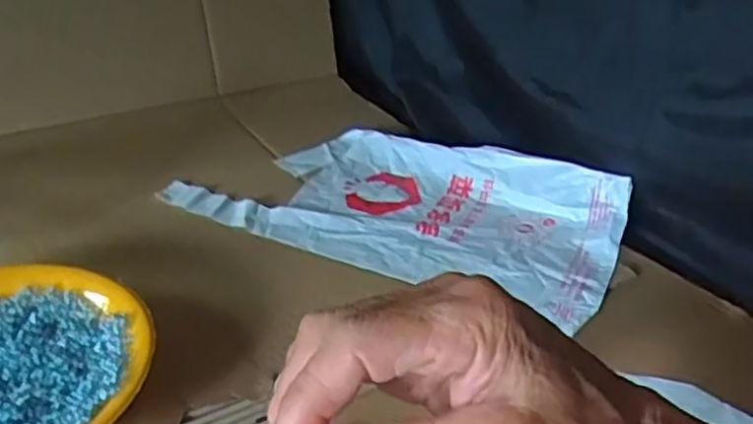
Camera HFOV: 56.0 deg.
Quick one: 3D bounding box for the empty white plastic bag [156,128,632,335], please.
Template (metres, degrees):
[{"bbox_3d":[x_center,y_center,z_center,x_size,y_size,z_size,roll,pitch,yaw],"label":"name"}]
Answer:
[{"bbox_3d":[0.023,-0.021,0.749,0.456,0.047,0.234,17,34,25],"label":"empty white plastic bag"}]

